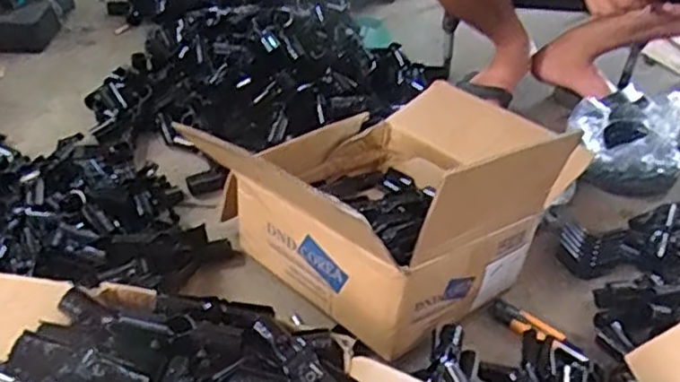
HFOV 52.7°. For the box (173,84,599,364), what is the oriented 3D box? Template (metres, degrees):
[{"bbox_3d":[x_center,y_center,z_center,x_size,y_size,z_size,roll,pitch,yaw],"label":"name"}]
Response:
[{"bbox_3d":[0.085,-0.025,0.968,0.430,0.254,0.367,-32,50,-34],"label":"box"}]

